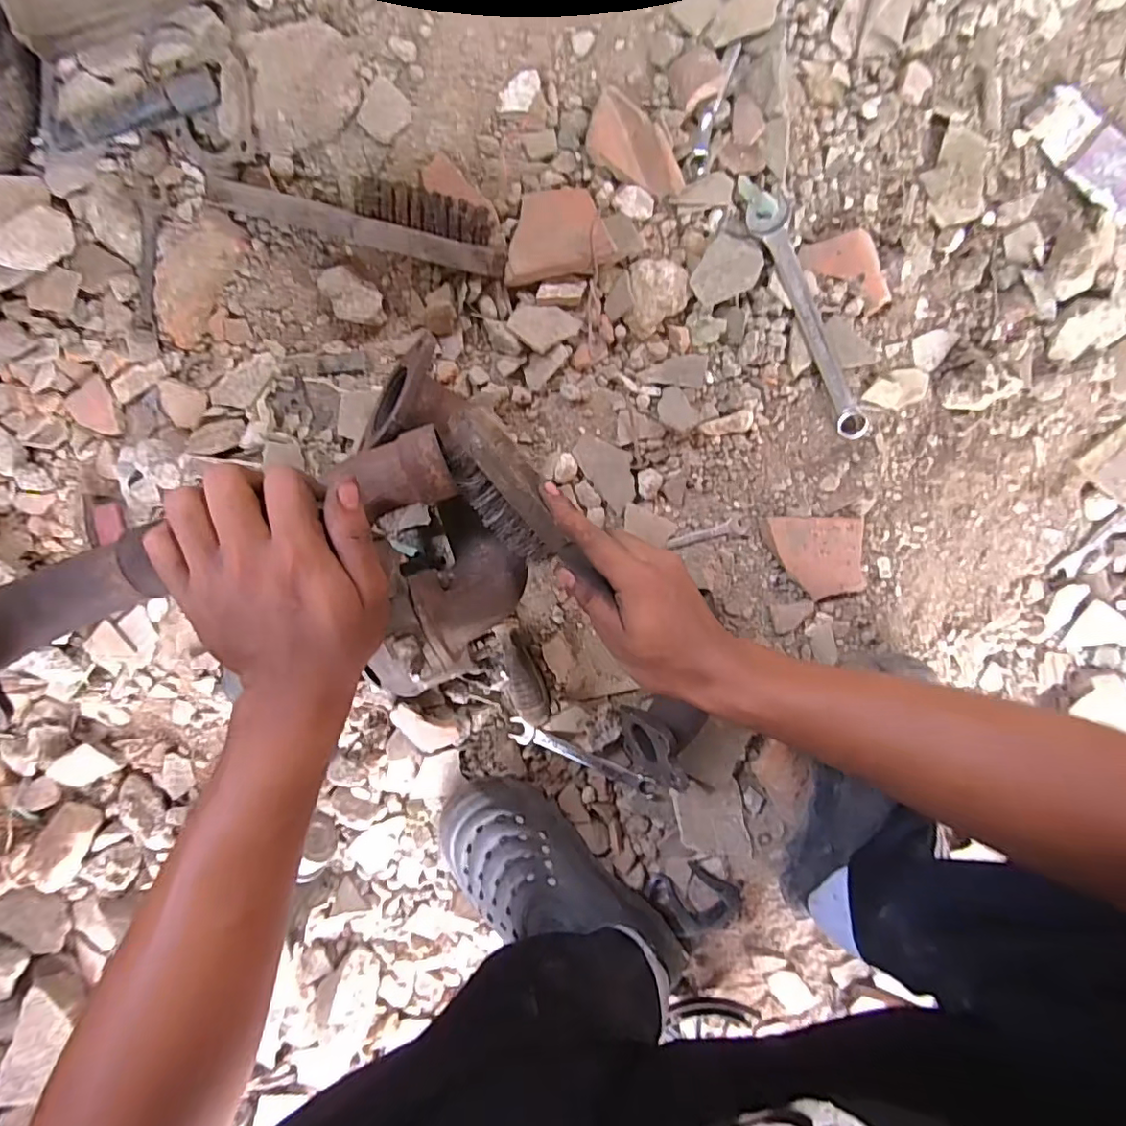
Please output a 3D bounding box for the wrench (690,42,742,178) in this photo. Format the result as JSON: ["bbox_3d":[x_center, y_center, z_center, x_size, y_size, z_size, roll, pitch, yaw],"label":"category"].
[{"bbox_3d":[0.122,-0.368,0.442,0.017,0.016,0.099,15,96,-4],"label":"wrench"}]

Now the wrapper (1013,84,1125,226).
[{"bbox_3d":[0.457,-0.350,0.470,0.130,0.021,0.071,37,94,-6],"label":"wrapper"}]

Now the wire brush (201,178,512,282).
[{"bbox_3d":[-0.164,-0.279,0.440,0.241,0.036,0.050,13,96,-4],"label":"wire brush"}]

